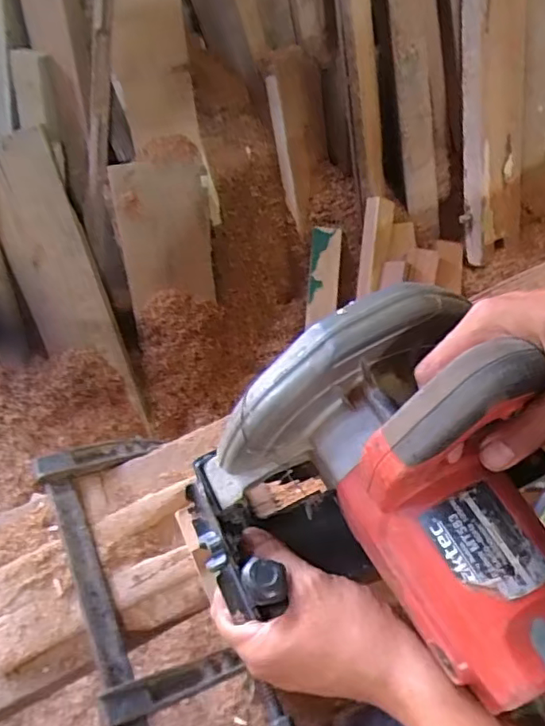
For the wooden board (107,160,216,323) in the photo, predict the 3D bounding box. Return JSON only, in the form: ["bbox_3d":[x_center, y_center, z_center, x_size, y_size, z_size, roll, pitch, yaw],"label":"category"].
[{"bbox_3d":[-0.246,-0.296,1.314,0.224,0.354,0.033,-21,40,-26],"label":"wooden board"}]

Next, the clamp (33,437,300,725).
[{"bbox_3d":[-0.109,0.273,0.567,0.145,0.063,0.498,-25,57,-14],"label":"clamp"}]

